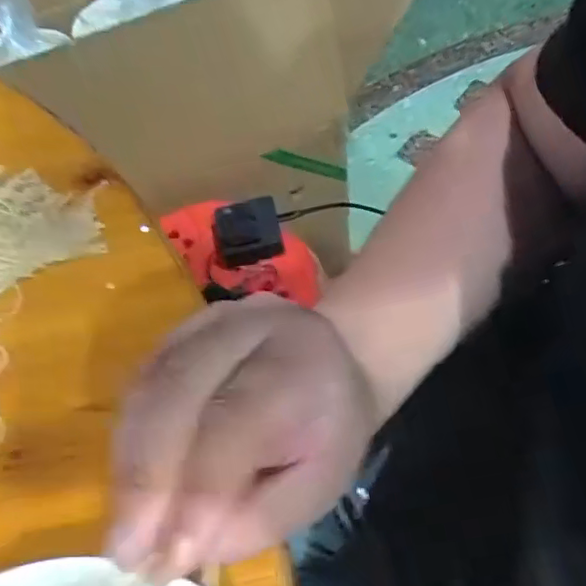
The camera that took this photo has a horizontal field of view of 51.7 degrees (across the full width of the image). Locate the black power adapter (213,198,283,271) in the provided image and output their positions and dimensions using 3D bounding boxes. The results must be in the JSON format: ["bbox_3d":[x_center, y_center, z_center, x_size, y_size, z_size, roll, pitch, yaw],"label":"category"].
[{"bbox_3d":[-0.055,-0.075,0.731,0.082,0.035,0.071,-12,62,0],"label":"black power adapter"}]

